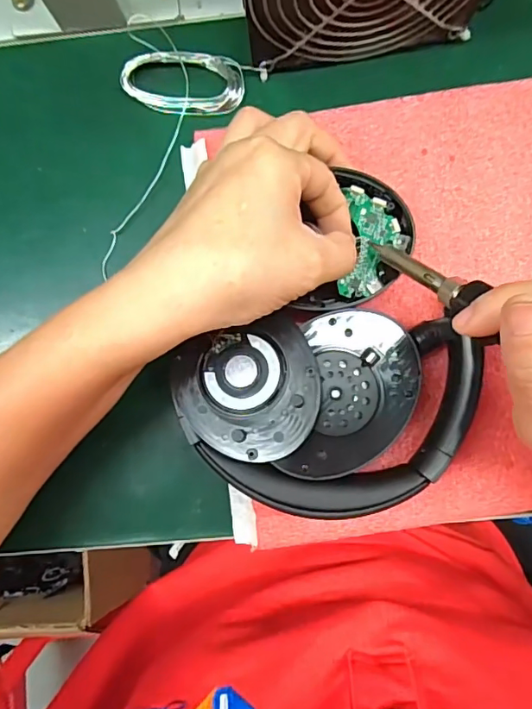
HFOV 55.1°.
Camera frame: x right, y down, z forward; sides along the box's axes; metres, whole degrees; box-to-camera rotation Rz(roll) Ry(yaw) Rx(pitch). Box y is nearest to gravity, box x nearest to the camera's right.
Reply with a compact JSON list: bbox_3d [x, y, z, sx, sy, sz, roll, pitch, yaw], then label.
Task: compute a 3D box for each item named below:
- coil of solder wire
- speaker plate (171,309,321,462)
[{"bbox_3d":[-0.047,-0.153,0.289,0.068,0.009,0.036,1,87,4],"label":"coil of solder wire"},{"bbox_3d":[-0.008,0.019,0.248,0.069,0.013,0.064,0,87,3],"label":"speaker plate"}]

